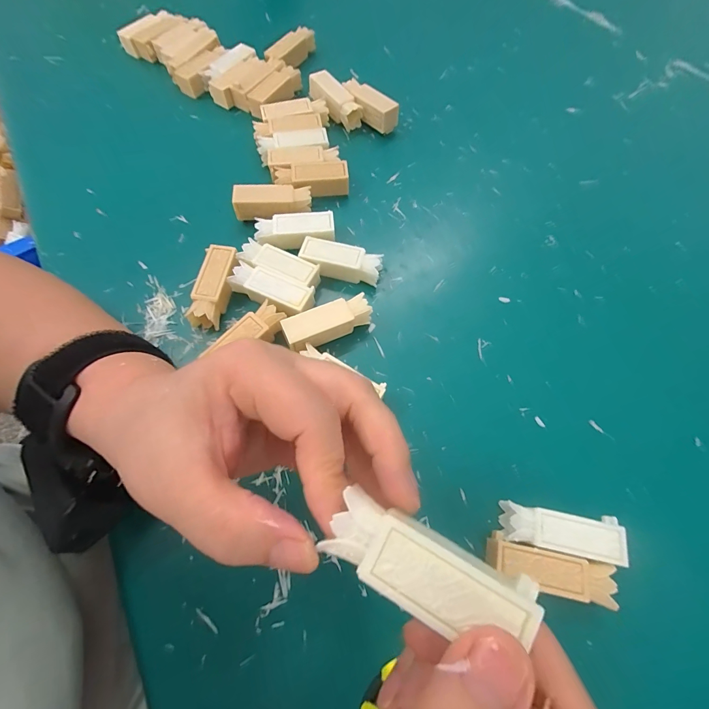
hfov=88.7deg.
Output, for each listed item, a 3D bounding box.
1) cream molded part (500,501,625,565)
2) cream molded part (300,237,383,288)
[{"bbox_3d":[0.114,0.099,0.203,0.060,0.021,0.023,9,67,5],"label":"cream molded part"},{"bbox_3d":[-0.010,-0.070,0.274,0.059,0.020,0.020,10,67,5],"label":"cream molded part"}]

